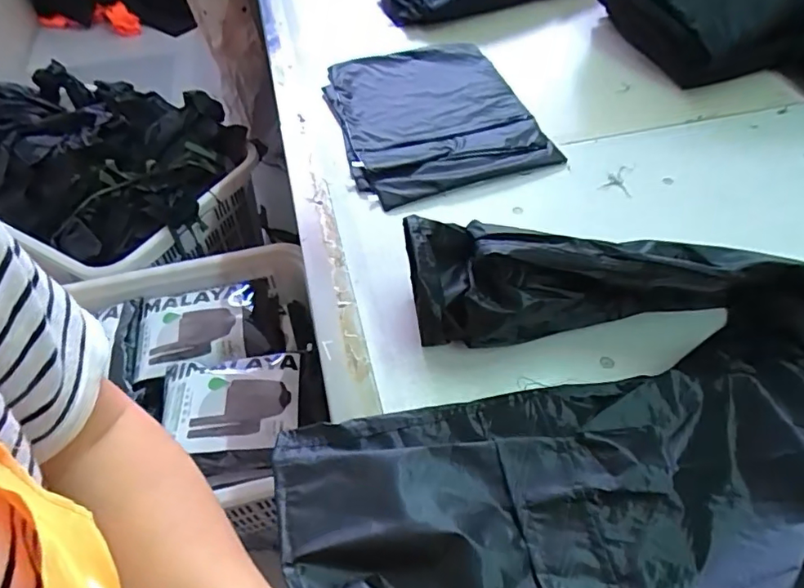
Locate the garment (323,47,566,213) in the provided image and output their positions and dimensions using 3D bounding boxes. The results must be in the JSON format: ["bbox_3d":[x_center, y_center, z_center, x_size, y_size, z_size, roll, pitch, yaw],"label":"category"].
[{"bbox_3d":[0.049,-0.276,0.809,0.286,0.028,0.355,-13,51,-9],"label":"garment"}]

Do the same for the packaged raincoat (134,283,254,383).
[{"bbox_3d":[-0.430,0.074,1.120,0.230,0.042,0.214,-13,51,-9],"label":"packaged raincoat"}]

